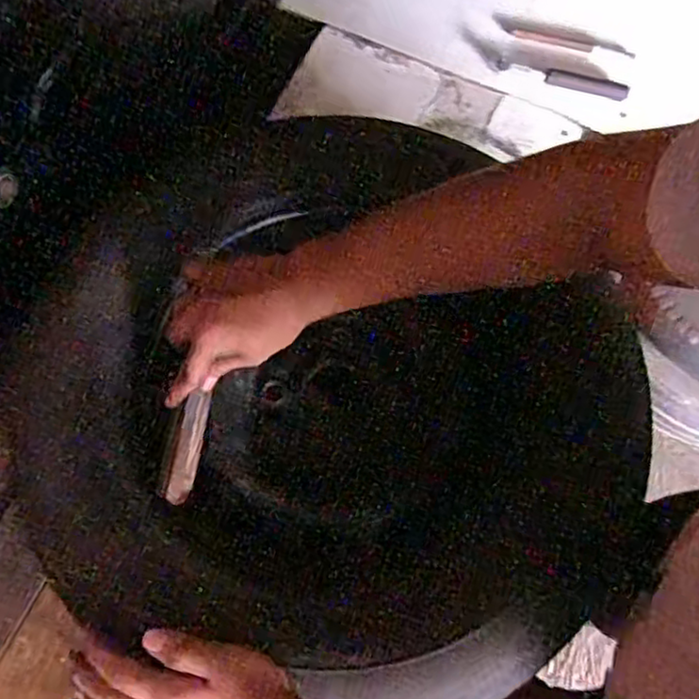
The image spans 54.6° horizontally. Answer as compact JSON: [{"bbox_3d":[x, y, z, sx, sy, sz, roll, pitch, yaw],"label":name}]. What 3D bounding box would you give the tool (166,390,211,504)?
[{"bbox_3d":[-0.134,0.082,0.563,0.020,0.010,0.088,10,77,3],"label":"tool"}]

